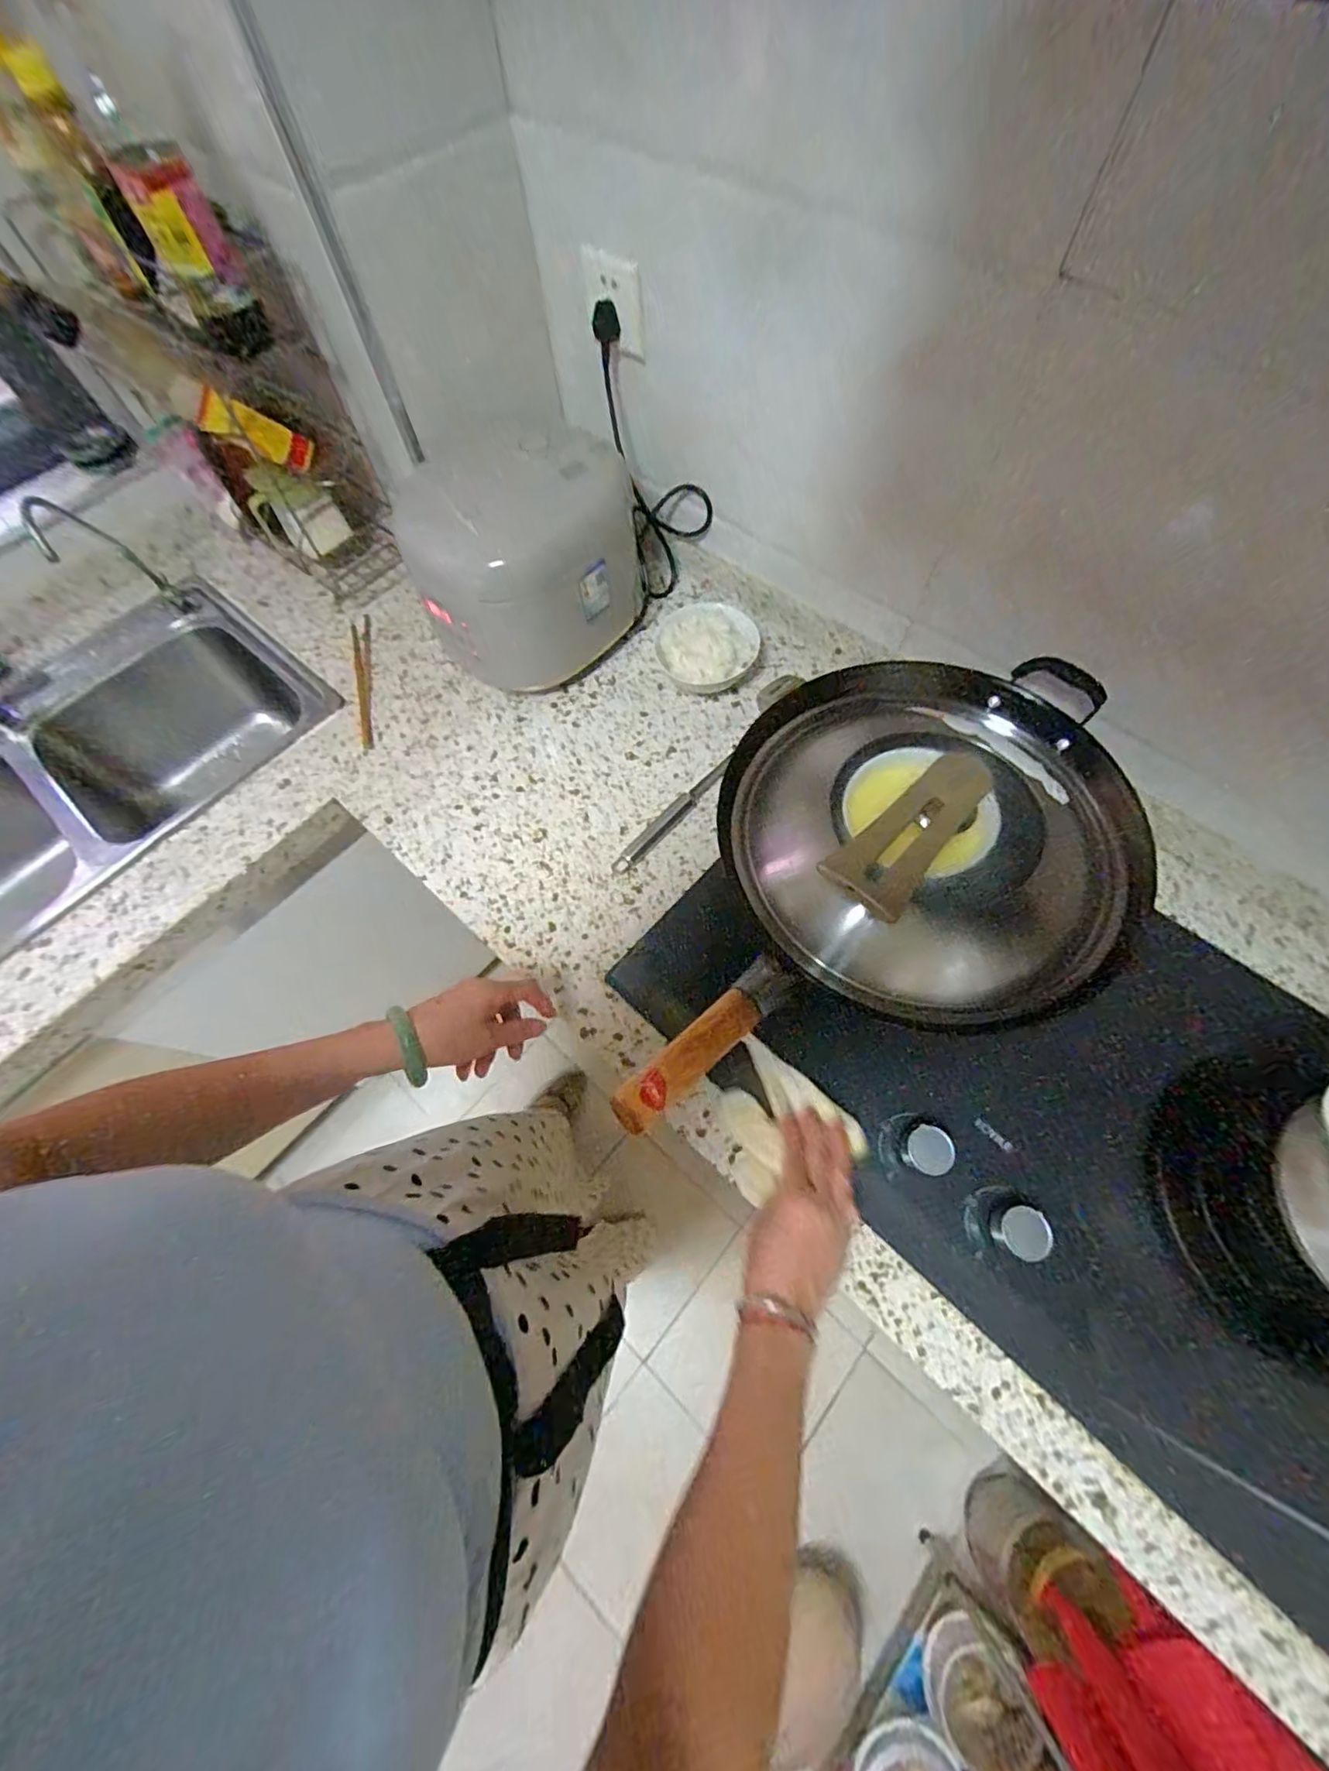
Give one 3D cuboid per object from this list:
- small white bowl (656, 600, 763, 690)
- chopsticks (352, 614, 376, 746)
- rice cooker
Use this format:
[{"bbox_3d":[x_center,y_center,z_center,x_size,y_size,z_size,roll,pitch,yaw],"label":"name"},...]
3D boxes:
[{"bbox_3d":[0.058,-0.305,0.764,0.124,0.067,0.117,-1,66,3],"label":"small white bowl"},{"bbox_3d":[-0.411,-0.284,0.806,0.028,0.007,0.243,-16,66,-4],"label":"chopsticks"},{"bbox_3d":[-0.175,-0.423,0.750,0.287,0.217,0.245,-26,67,-8],"label":"rice cooker"}]

